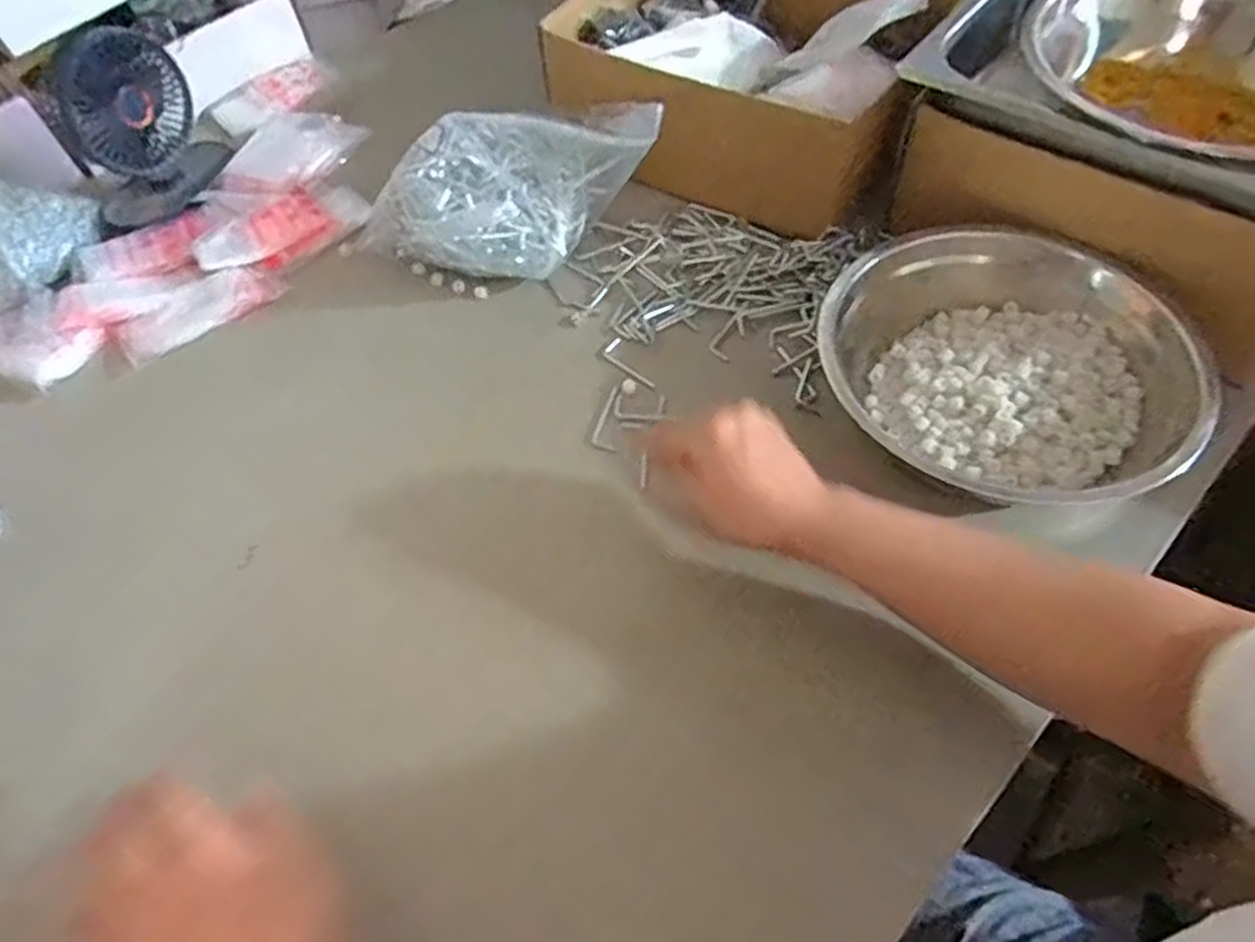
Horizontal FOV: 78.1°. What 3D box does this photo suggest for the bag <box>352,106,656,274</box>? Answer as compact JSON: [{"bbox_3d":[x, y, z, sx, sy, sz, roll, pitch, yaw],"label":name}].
[{"bbox_3d":[-0.108,-0.248,0.682,0.256,0.099,0.147,-18,57,-8],"label":"bag"}]

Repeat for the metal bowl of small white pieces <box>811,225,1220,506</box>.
[{"bbox_3d":[0.260,-0.058,0.568,0.243,0.107,0.230,-2,56,3],"label":"metal bowl of small white pieces"}]

